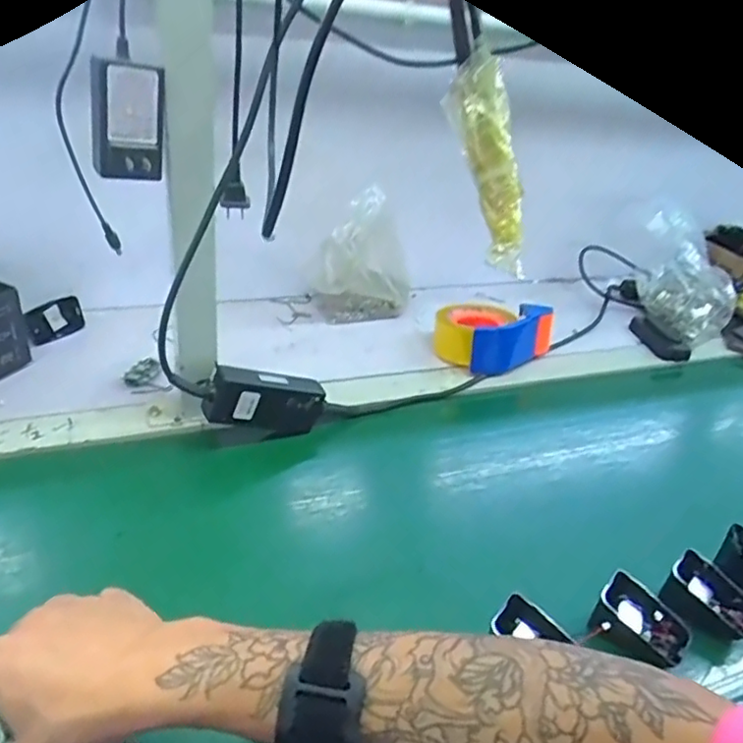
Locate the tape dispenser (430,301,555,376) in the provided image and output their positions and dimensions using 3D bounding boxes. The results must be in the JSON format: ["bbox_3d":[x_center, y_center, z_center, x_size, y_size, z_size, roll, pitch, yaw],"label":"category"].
[{"bbox_3d":[0.154,-0.053,0.823,0.121,0.057,0.126,28,36,30],"label":"tape dispenser"}]

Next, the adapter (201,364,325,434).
[{"bbox_3d":[-0.103,0.030,0.624,0.118,0.055,0.025,12,24,-36],"label":"adapter"}]

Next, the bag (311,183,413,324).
[{"bbox_3d":[-0.008,-0.149,0.848,0.137,0.163,0.089,5,31,-4],"label":"bag"}]

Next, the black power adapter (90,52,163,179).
[{"bbox_3d":[-0.181,-0.187,0.471,0.052,0.081,0.027,-5,33,-20],"label":"black power adapter"}]

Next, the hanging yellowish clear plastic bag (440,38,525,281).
[{"bbox_3d":[0.039,-0.067,0.209,0.011,0.070,0.019,-23,14,-41],"label":"hanging yellowish clear plastic bag"}]

